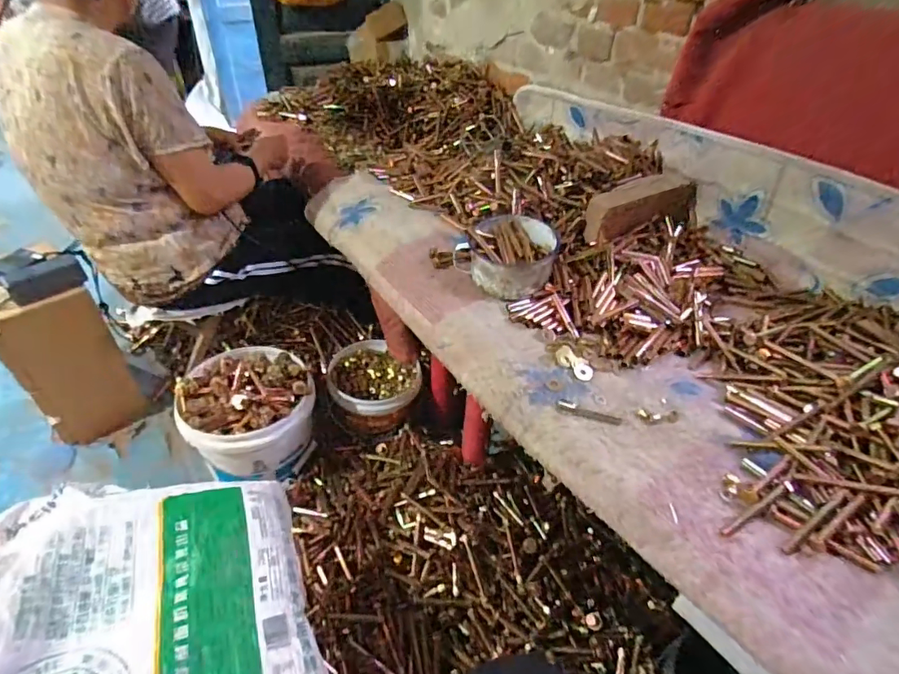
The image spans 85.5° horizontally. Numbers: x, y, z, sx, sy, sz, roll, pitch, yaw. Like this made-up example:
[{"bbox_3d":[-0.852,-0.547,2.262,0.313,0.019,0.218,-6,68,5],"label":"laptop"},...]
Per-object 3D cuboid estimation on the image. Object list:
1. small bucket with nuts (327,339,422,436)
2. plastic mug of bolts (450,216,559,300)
[{"bbox_3d":[-0.183,0.127,1.194,0.206,0.136,0.216,1,40,-1],"label":"small bucket with nuts"},{"bbox_3d":[0.108,-0.143,0.854,0.148,0.081,0.141,1,40,-1],"label":"plastic mug of bolts"}]

